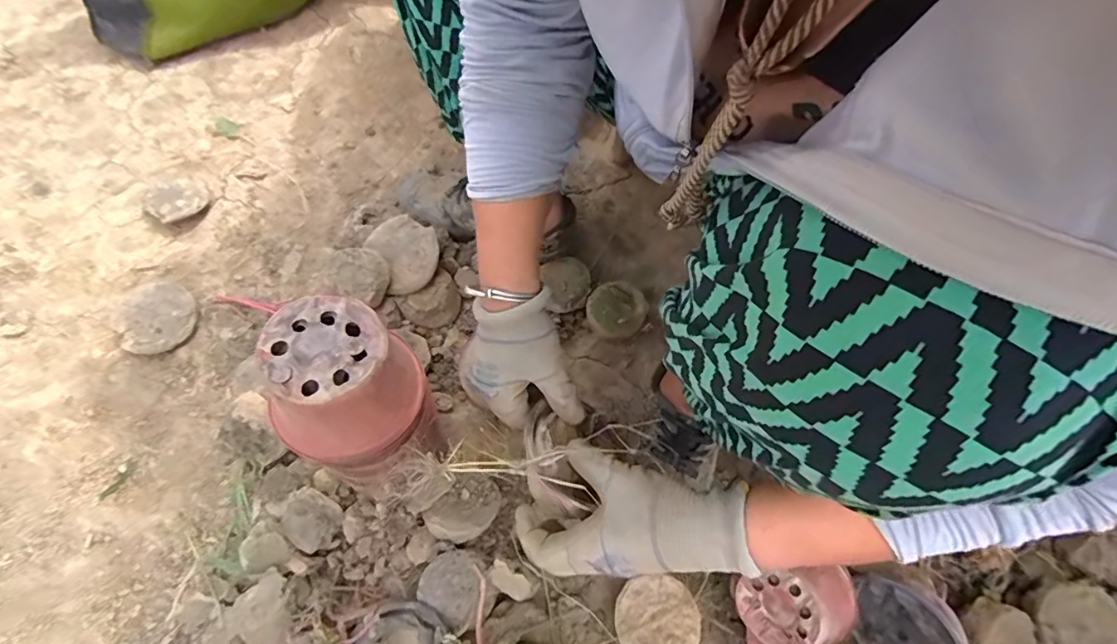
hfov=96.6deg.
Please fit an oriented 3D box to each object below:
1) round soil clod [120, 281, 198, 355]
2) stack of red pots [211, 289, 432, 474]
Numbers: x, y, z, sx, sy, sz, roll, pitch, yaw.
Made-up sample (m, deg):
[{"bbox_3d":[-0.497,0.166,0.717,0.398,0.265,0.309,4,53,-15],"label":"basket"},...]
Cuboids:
[{"bbox_3d":[-0.462,-0.006,0.578,0.076,0.026,0.081,-28,67,-15],"label":"round soil clod"},{"bbox_3d":[-0.133,0.038,0.315,0.079,0.093,0.085,-22,67,-12],"label":"stack of red pots"}]

